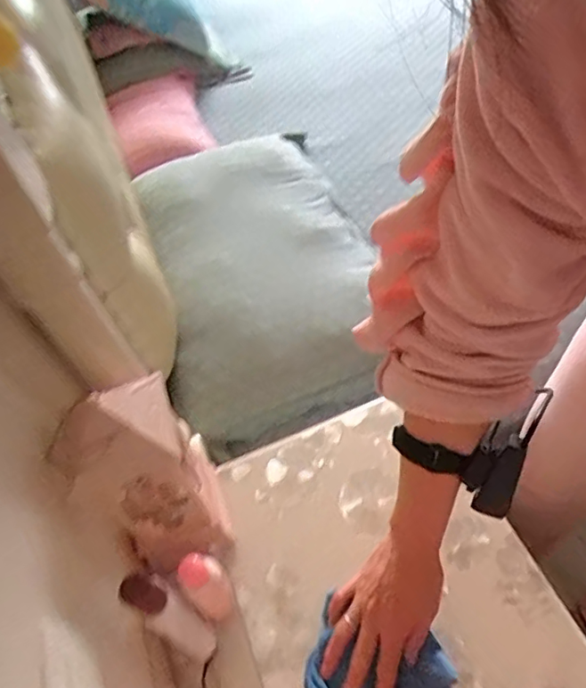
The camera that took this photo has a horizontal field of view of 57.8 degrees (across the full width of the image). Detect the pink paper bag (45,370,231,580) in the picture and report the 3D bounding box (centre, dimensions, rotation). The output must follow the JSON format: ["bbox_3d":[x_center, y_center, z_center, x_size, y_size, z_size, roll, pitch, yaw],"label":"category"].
[{"bbox_3d":[-0.149,0.144,0.549,0.122,0.253,0.107,-25,52,-8],"label":"pink paper bag"}]

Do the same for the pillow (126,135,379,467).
[{"bbox_3d":[-0.062,-0.147,0.981,0.365,0.127,0.753,-18,52,-3],"label":"pillow"}]

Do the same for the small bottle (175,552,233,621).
[{"bbox_3d":[-0.086,0.249,0.542,0.041,0.100,0.040,-5,52,7],"label":"small bottle"}]

